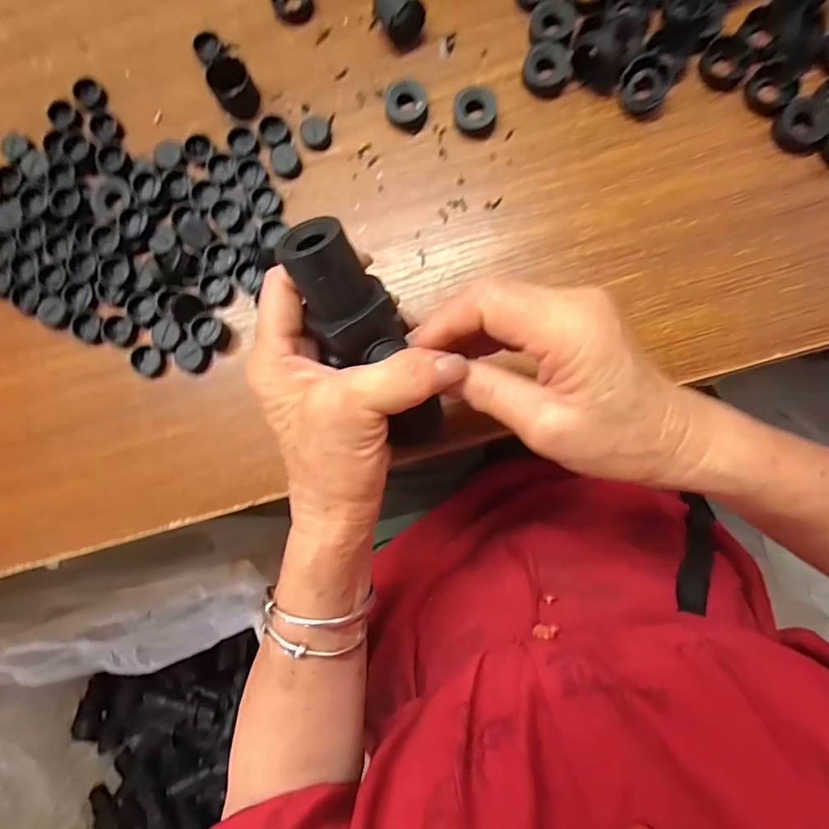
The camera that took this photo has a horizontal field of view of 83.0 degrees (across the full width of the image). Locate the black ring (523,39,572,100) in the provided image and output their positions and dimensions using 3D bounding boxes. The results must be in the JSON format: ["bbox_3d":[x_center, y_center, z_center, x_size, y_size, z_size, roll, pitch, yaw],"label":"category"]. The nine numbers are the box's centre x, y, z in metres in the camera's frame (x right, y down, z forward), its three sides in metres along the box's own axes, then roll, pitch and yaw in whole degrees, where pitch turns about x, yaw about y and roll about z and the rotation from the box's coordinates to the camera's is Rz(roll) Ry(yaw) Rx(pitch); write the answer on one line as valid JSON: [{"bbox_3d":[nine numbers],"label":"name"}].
[{"bbox_3d":[0.090,-0.233,0.314,0.031,0.009,0.034,0,87,4],"label":"black ring"}]

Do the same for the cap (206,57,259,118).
[{"bbox_3d":[-0.125,-0.226,0.324,0.025,0.023,0.026,0,87,4],"label":"cap"}]

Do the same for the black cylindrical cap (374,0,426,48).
[{"bbox_3d":[-0.010,-0.272,0.318,0.028,0.031,0.024,-33,86,2],"label":"black cylindrical cap"}]

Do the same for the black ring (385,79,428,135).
[{"bbox_3d":[-0.005,-0.212,0.322,0.028,0.014,0.028,0,87,4],"label":"black ring"}]

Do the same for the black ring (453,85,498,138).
[{"bbox_3d":[0.041,-0.205,0.318,0.028,0.016,0.026,0,87,3],"label":"black ring"}]

